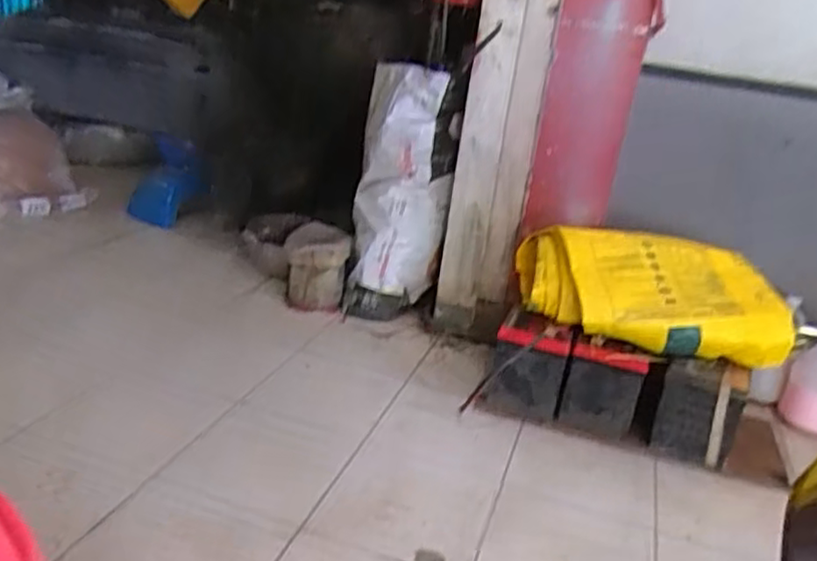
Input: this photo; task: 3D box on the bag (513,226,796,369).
[{"bbox_3d":[0.552,0.018,1.608,0.584,0.194,0.273,8,21,3],"label":"bag"}]

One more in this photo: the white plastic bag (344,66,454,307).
[{"bbox_3d":[-0.012,-0.264,1.938,0.250,0.612,0.258,7,21,0],"label":"white plastic bag"}]

